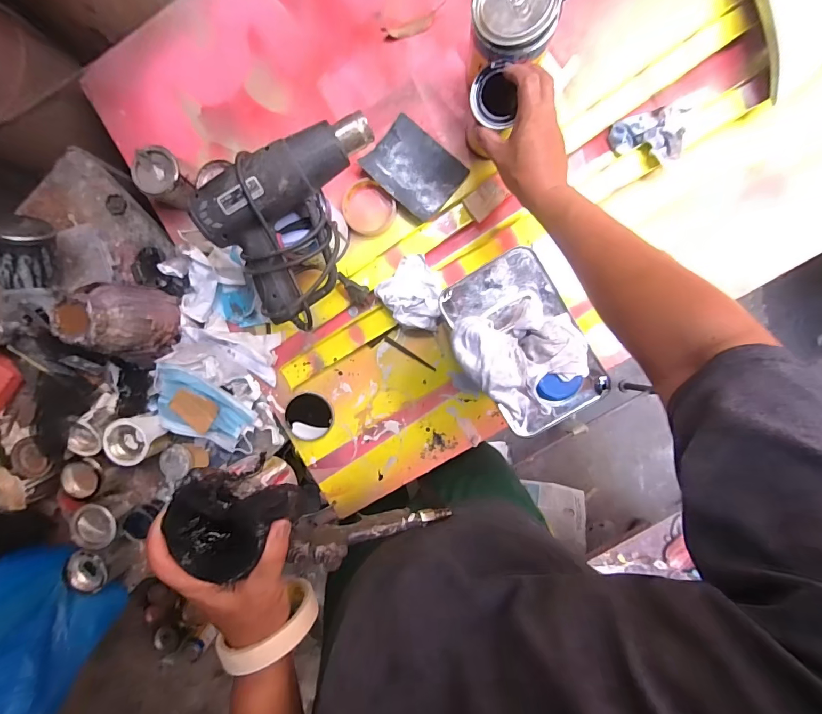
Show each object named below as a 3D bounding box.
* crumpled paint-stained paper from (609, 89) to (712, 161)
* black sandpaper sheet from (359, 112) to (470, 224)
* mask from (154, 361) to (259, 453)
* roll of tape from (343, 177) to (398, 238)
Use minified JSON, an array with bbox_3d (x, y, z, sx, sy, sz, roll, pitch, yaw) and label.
[{"bbox_3d":[0.363,-0.321,0.564,0.137,0.023,0.079,-18,92,7],"label":"crumpled paint-stained paper"},{"bbox_3d":[0.004,-0.288,0.605,0.136,0.024,0.104,41,97,2],"label":"black sandpaper sheet"},{"bbox_3d":[-0.339,0.086,0.648,0.162,0.060,0.113,23,95,2],"label":"mask"},{"bbox_3d":[-0.068,-0.230,0.616,0.076,0.024,0.087,-45,89,7],"label":"roll of tape"}]

